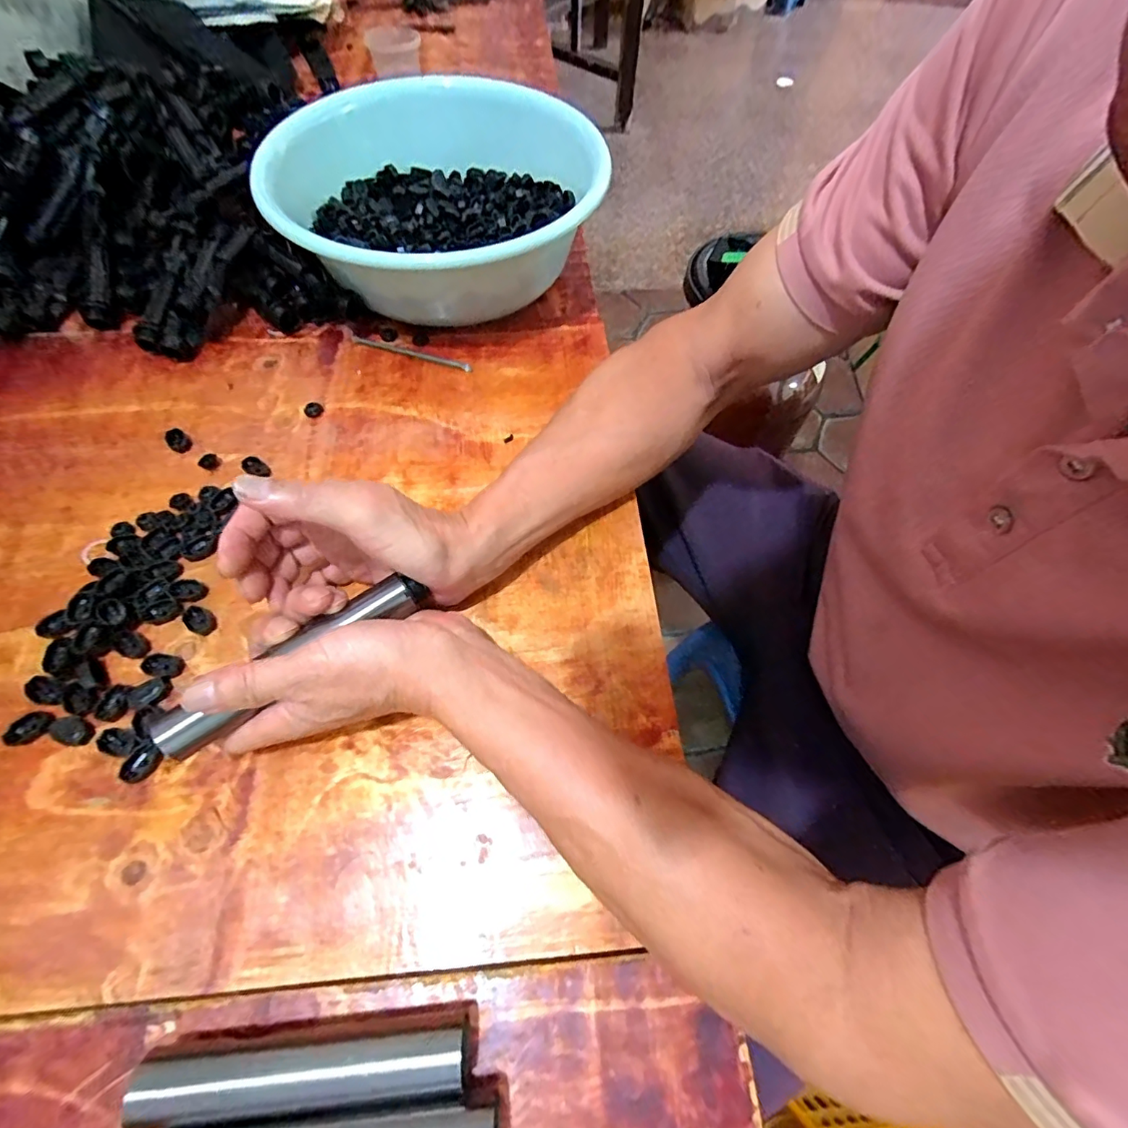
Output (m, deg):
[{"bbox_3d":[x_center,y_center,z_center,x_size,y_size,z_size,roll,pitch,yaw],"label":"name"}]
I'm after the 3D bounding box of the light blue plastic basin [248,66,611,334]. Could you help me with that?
[{"bbox_3d":[-0.118,-0.331,0.473,0.276,0.106,0.284,1,63,-2],"label":"light blue plastic basin"}]

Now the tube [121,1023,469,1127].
[{"bbox_3d":[-0.113,0.224,0.222,0.139,0.024,0.024,-4,63,-4],"label":"tube"}]

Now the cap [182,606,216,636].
[{"bbox_3d":[-0.242,0.037,0.328,0.024,0.004,0.016,34,66,14],"label":"cap"}]

